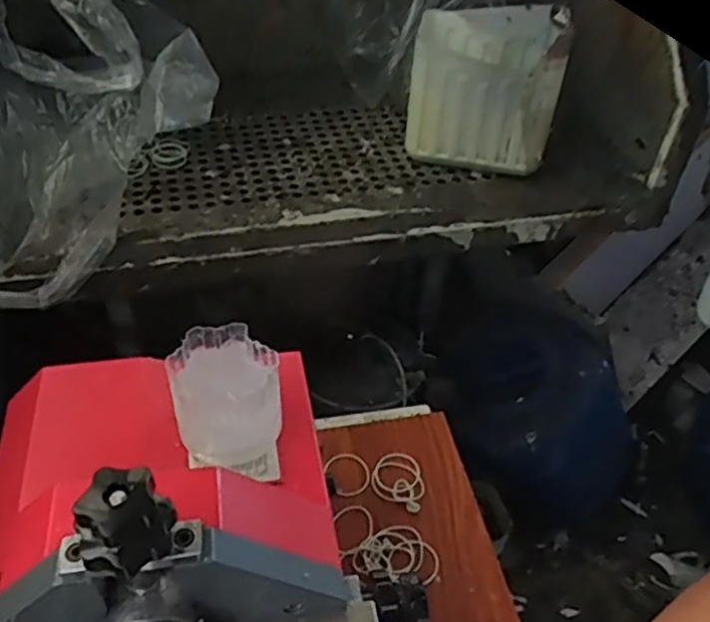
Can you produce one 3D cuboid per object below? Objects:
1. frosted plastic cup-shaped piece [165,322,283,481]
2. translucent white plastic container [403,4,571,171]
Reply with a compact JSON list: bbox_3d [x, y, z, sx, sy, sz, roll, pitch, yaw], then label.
[{"bbox_3d":[-0.091,0.062,0.492,0.075,0.076,0.086,1,44,-4],"label":"frosted plastic cup-shaped piece"},{"bbox_3d":[0.174,-0.302,0.927,0.187,0.165,0.136,12,44,8],"label":"translucent white plastic container"}]

